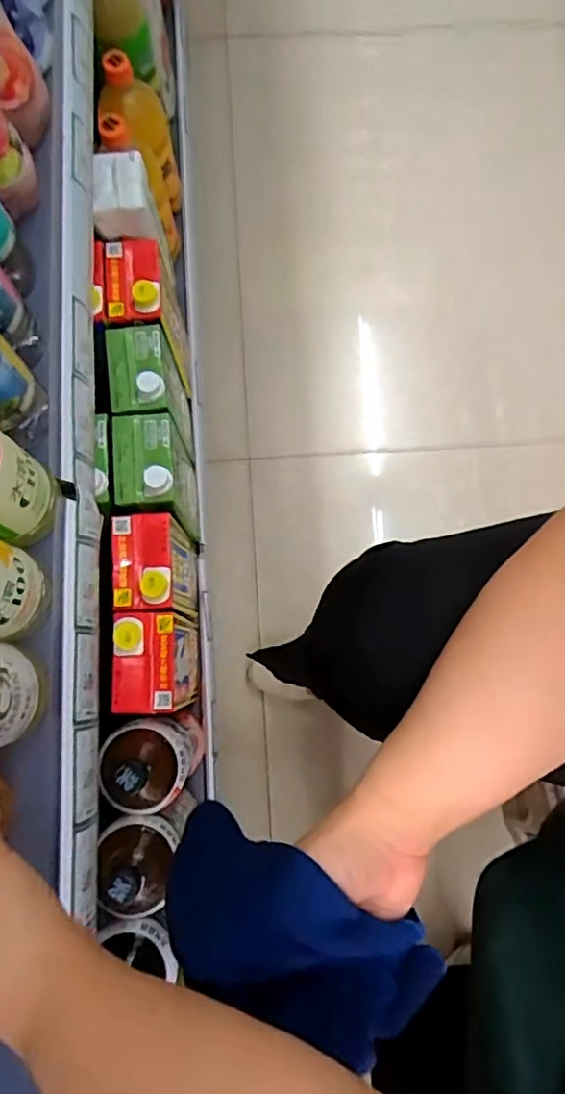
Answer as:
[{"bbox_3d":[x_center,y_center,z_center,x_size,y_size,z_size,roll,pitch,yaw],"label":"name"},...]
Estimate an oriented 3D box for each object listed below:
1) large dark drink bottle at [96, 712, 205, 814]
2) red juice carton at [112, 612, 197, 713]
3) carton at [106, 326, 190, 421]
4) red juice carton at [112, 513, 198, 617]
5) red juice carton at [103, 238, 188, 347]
[{"bbox_3d":[-0.127,0.213,0.600,0.076,0.200,0.085,18,79,3],"label":"large dark drink bottle"},{"bbox_3d":[-0.128,0.121,0.629,0.057,0.182,0.090,-1,79,-1],"label":"red juice carton"},{"bbox_3d":[-0.149,-0.170,0.681,0.062,0.182,0.100,-8,79,-2],"label":"carton"},{"bbox_3d":[-0.133,0.029,0.650,0.059,0.184,0.090,-2,79,-1],"label":"red juice carton"},{"bbox_3d":[-0.155,-0.267,0.698,0.069,0.175,0.103,-5,79,-2],"label":"red juice carton"}]

